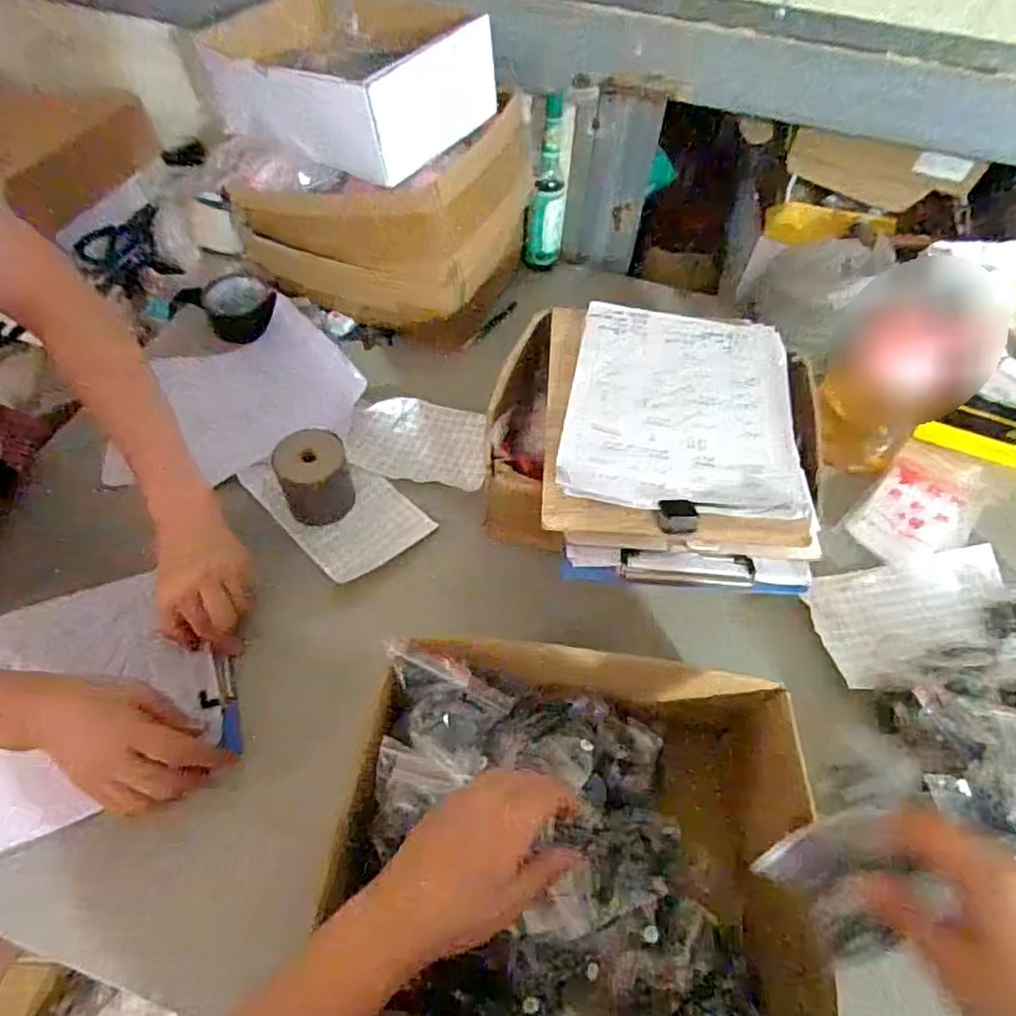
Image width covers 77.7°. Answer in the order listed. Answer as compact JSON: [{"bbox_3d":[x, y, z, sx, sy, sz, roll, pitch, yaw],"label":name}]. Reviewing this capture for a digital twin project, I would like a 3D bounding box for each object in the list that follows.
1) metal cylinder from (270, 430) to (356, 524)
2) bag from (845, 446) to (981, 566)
[{"bbox_3d":[-0.208,-0.032,0.688,0.074,0.086,0.066,-20,58,-15],"label":"metal cylinder"},{"bbox_3d":[0.484,-0.001,0.735,0.106,0.016,0.192,40,63,22],"label":"bag"}]

